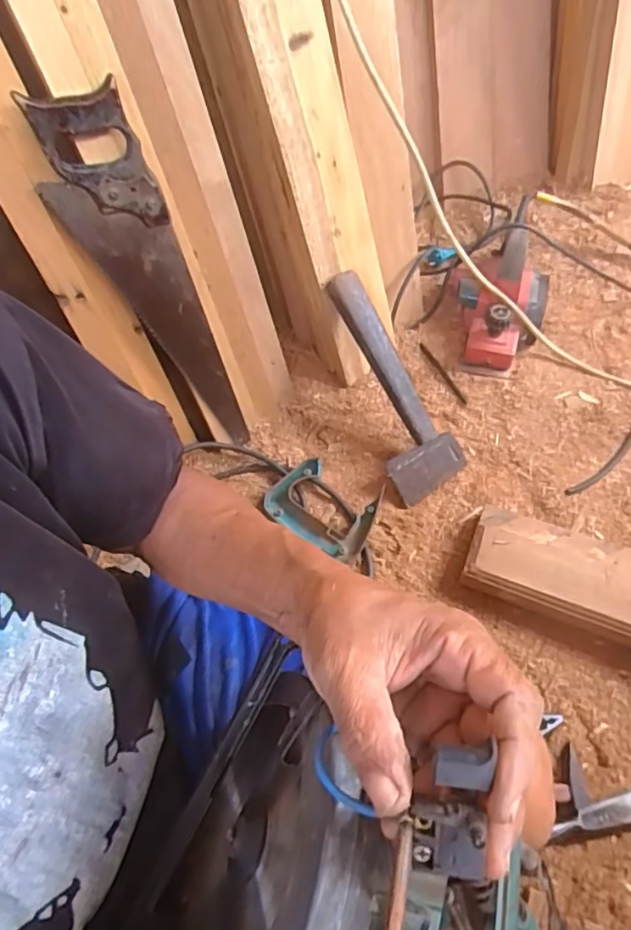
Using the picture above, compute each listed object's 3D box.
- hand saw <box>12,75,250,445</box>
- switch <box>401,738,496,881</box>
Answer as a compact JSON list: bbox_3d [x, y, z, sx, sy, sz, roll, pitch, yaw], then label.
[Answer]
[{"bbox_3d":[-0.188,-0.188,0.699,0.102,0.474,0.020,-26,51,-6],"label":"hand saw"},{"bbox_3d":[0.052,0.136,0.226,0.028,0.020,0.046,0,78,17],"label":"switch"}]

